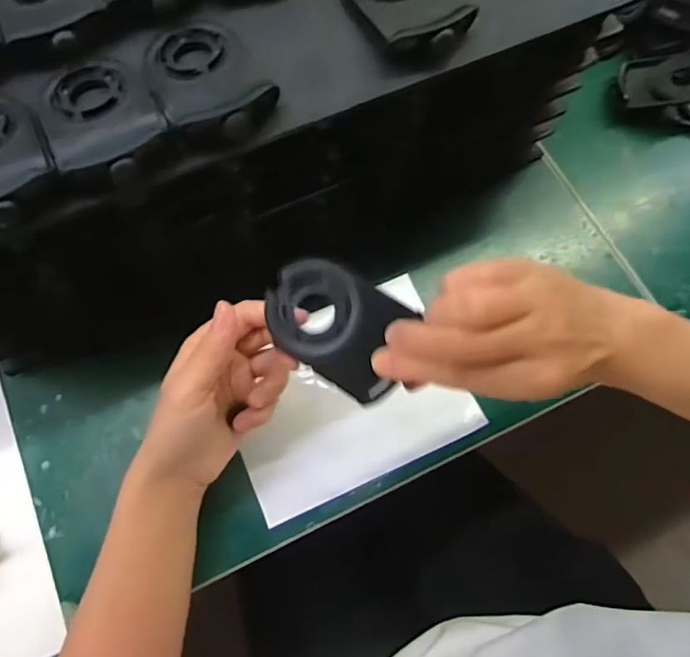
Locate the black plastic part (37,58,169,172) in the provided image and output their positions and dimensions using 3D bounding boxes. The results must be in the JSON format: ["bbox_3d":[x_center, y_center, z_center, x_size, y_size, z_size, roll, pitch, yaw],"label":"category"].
[{"bbox_3d":[-0.130,-0.115,0.272,0.057,0.009,0.074,-26,73,-9],"label":"black plastic part"}]

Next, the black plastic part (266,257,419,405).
[{"bbox_3d":[-0.004,-0.004,0.279,0.078,0.017,0.055,32,73,10],"label":"black plastic part"}]

